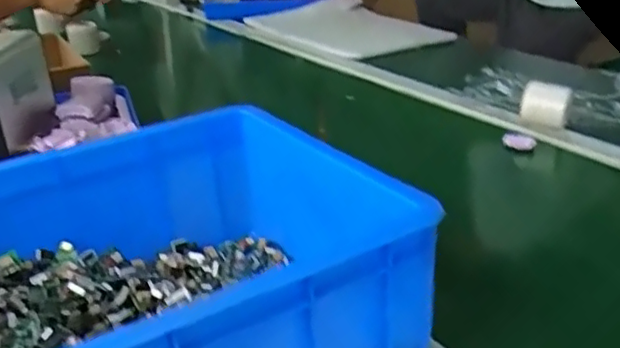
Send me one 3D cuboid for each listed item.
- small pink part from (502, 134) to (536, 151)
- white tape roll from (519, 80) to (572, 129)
[{"bbox_3d":[0.264,-0.040,0.780,0.040,0.015,0.014,13,31,32],"label":"small pink part"},{"bbox_3d":[0.314,-0.092,0.824,0.061,0.058,0.052,9,28,20],"label":"white tape roll"}]

